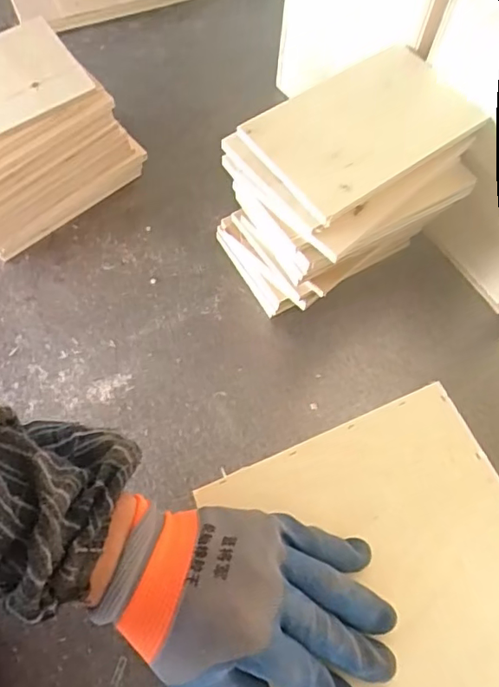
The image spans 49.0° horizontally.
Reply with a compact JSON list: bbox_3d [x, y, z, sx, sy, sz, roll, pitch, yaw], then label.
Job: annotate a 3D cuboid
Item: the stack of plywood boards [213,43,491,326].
[{"bbox_3d":[0.091,-0.140,0.534,0.209,0.178,0.141,-33,70,-16],"label":"stack of plywood boards"}]

